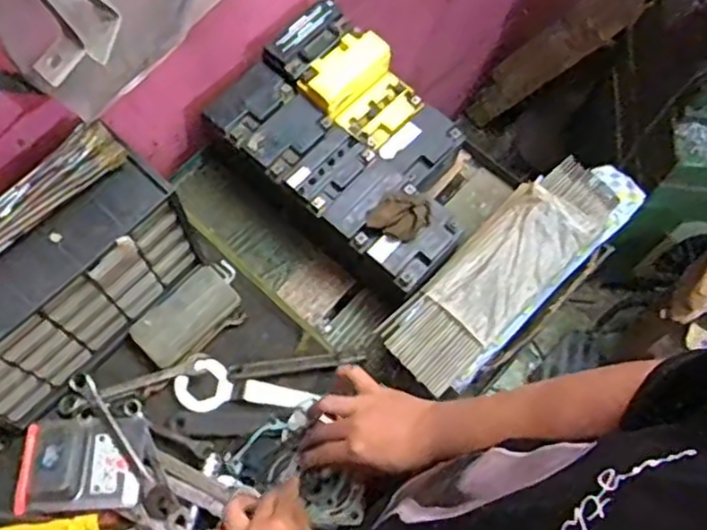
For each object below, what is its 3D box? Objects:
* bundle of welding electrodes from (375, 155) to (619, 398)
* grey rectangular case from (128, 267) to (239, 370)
[{"bbox_3d":[0.176,0.002,0.842,0.109,0.056,0.329,43,72,14],"label":"bundle of welding electrodes"},{"bbox_3d":[-0.207,0.063,0.863,0.068,0.019,0.129,43,72,14],"label":"grey rectangular case"}]

